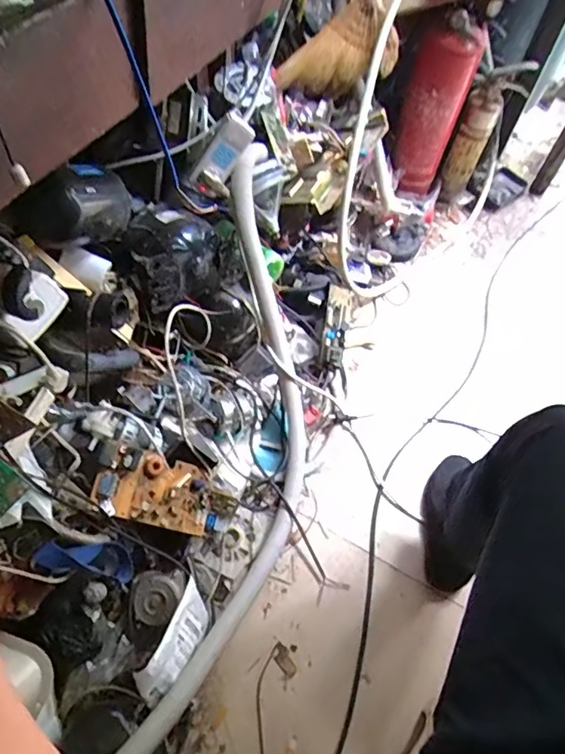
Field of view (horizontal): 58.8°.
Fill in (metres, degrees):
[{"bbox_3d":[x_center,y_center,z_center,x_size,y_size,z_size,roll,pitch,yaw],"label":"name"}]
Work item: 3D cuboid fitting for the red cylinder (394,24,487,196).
[{"bbox_3d":[0.354,-0.623,1.196,0.121,0.387,0.122,22,60,9],"label":"red cylinder"}]

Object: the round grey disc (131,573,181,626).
[{"bbox_3d":[-0.203,0.354,0.805,0.073,0.021,0.073,-1,82,8],"label":"round grey disc"}]

